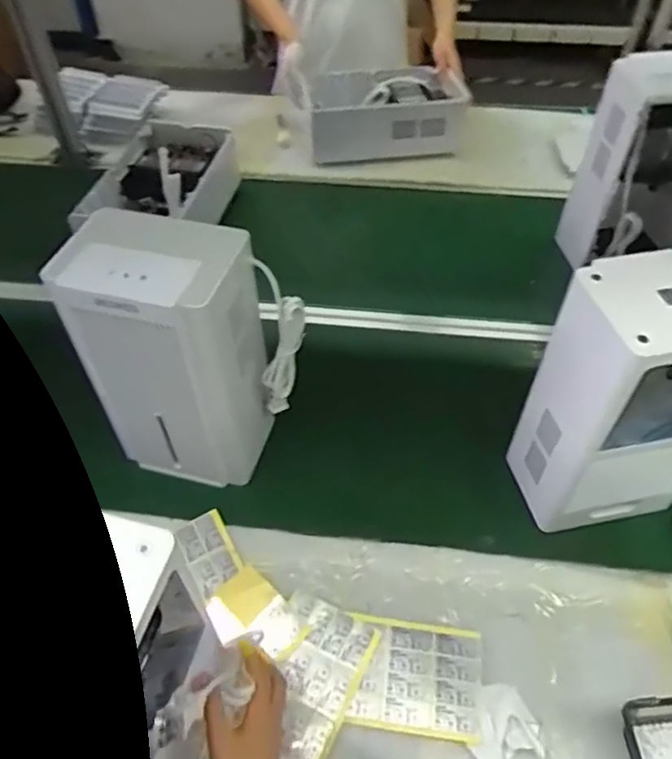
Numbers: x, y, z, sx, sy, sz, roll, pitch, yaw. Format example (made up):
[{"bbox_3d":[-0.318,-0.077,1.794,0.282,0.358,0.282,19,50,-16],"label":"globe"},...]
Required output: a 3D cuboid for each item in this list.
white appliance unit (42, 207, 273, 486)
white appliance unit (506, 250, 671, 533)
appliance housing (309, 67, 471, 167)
[{"bbox_3d":[-0.203,-0.027,0.802,0.204,0.344,0.137,13,50,10],"label":"white appliance unit"},{"bbox_3d":[0.353,0.028,0.766,0.194,0.345,0.151,-10,50,-10],"label":"white appliance unit"},{"bbox_3d":[0.126,-0.624,1.460,0.356,0.116,0.236,-1,49,-2],"label":"appliance housing"}]

